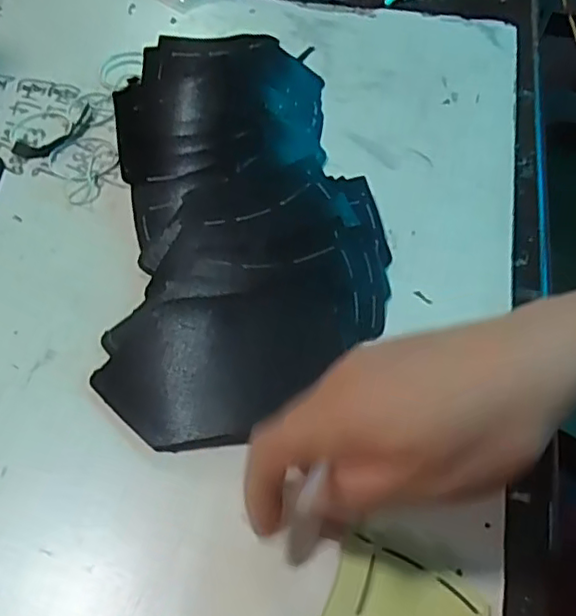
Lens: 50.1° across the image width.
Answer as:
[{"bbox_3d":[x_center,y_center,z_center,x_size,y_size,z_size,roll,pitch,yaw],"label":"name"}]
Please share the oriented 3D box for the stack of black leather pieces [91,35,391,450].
[{"bbox_3d":[-0.029,-0.068,0.390,0.164,0.044,0.303,-5,54,-4],"label":"stack of black leather pieces"}]

